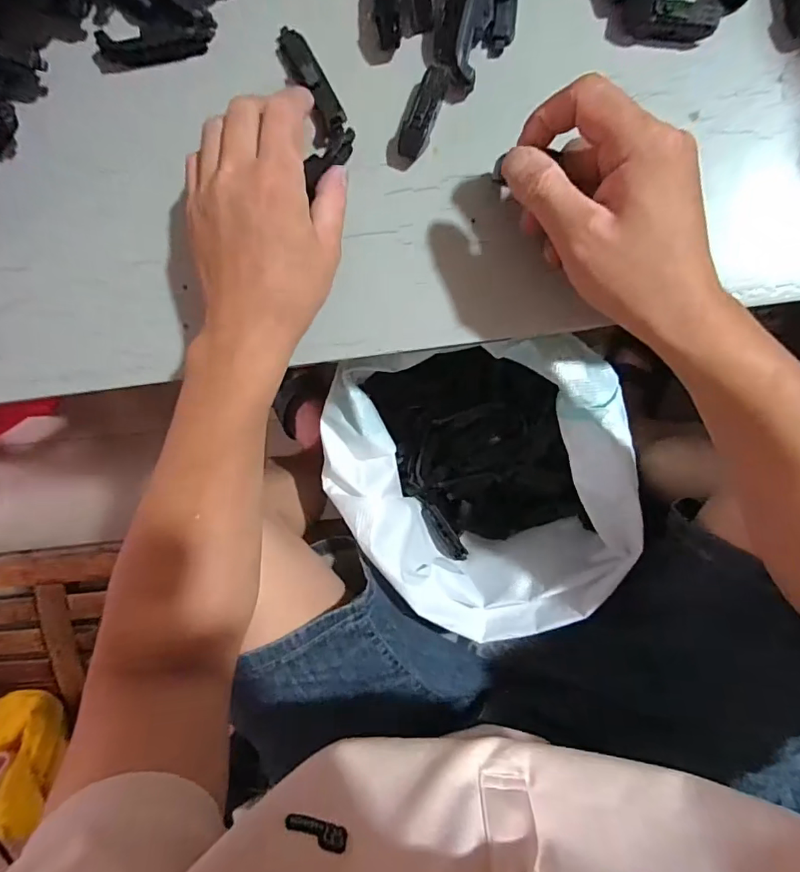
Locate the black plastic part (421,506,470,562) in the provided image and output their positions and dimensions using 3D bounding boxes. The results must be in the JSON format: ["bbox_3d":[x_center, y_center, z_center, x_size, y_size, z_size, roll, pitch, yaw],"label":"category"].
[{"bbox_3d":[0.046,0.106,0.526,0.025,0.007,0.071,-32,91,8],"label":"black plastic part"}]

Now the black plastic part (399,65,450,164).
[{"bbox_3d":[0.015,-0.203,0.305,0.017,0.014,0.052,25,97,4],"label":"black plastic part"}]

